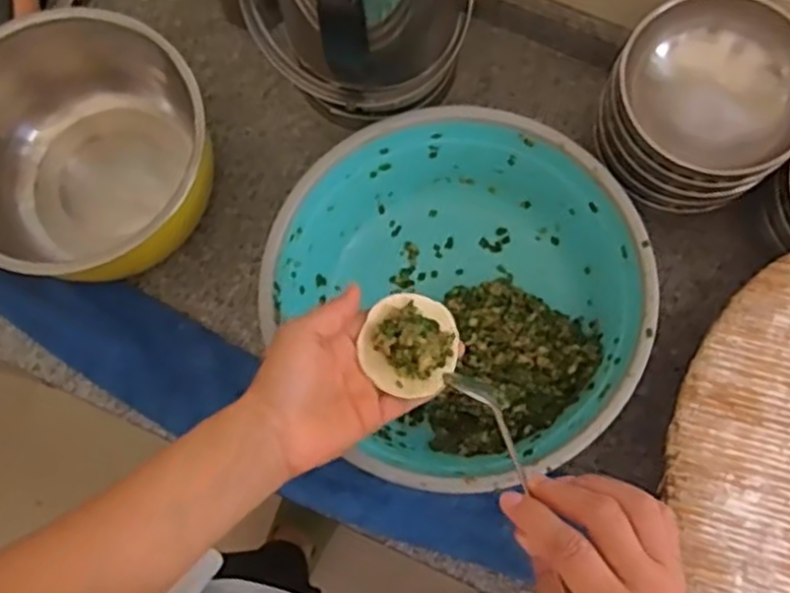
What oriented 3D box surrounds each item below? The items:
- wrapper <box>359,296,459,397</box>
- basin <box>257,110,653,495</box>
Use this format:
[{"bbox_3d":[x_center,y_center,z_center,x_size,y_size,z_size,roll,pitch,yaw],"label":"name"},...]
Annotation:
[{"bbox_3d":[0.011,0.032,0.514,0.062,0.013,0.066,12,78,4],"label":"wrapper"},{"bbox_3d":[0.050,0.005,0.627,0.284,0.113,0.289,-36,79,-7],"label":"basin"}]

